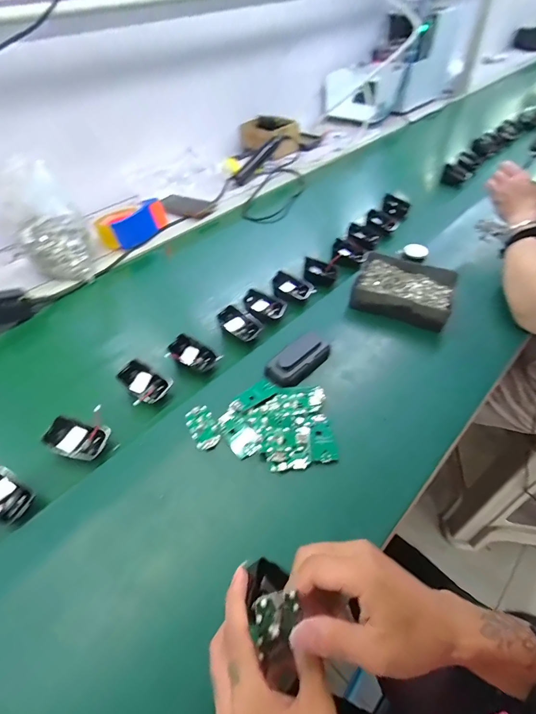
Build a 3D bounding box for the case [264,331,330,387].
[{"bbox_3d":[0.049,0.001,0.515,0.110,0.030,0.045,-36,54,-24],"label":"case"}]

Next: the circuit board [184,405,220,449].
[{"bbox_3d":[-0.085,0.091,0.460,0.032,0.006,0.060,-25,51,-16],"label":"circuit board"}]

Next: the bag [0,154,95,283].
[{"bbox_3d":[-0.405,-0.242,0.657,0.130,0.197,0.100,-32,53,-22],"label":"bag"}]

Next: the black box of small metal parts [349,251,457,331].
[{"bbox_3d":[0.231,-0.115,0.610,0.154,0.050,0.116,17,52,20],"label":"black box of small metal parts"}]

